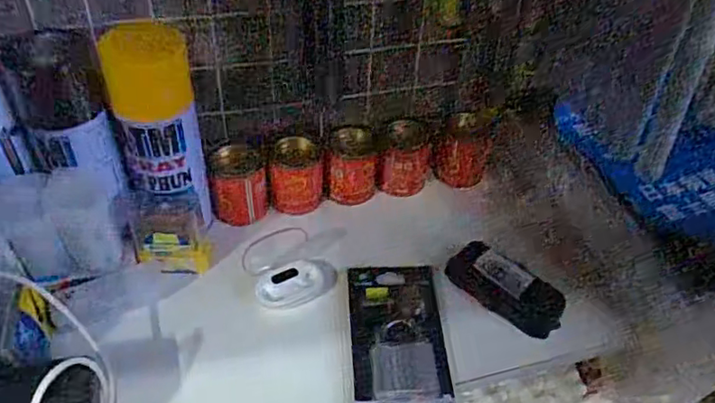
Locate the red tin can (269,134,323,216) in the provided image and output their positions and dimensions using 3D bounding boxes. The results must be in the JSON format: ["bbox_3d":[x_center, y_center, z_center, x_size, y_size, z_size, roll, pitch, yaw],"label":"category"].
[{"bbox_3d":[-0.062,-0.025,0.598,0.050,0.061,0.050,1,41,-1],"label":"red tin can"}]

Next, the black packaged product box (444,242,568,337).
[{"bbox_3d":[0.133,0.077,0.538,0.106,0.034,0.038,28,47,27],"label":"black packaged product box"}]

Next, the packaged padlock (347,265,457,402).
[{"bbox_3d":[0.034,0.111,0.508,0.080,0.025,0.143,-1,41,-3],"label":"packaged padlock"}]

